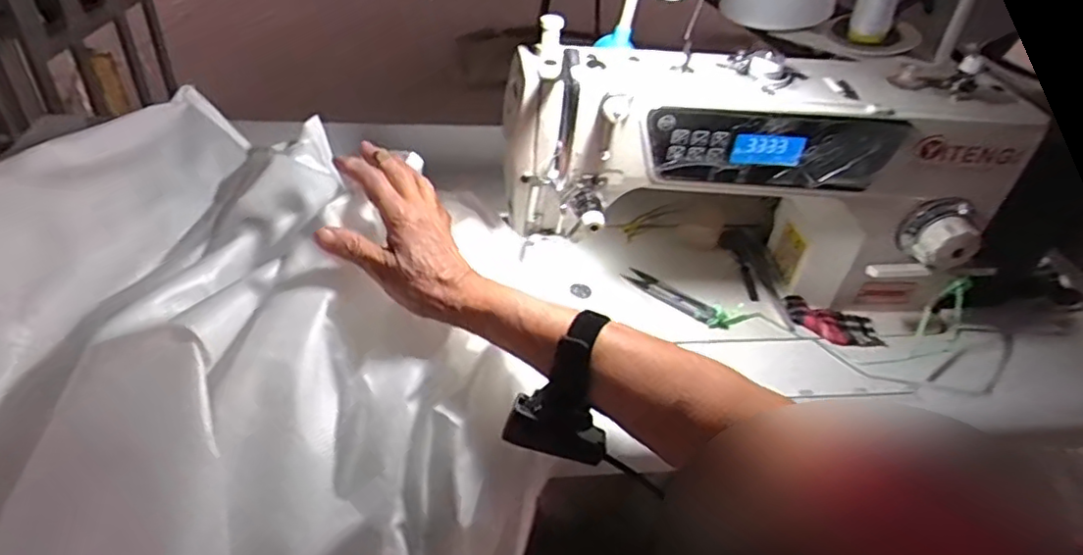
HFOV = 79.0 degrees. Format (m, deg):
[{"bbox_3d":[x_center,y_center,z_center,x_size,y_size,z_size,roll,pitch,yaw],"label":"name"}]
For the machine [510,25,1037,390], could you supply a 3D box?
[{"bbox_3d":[0.186,-0.066,0.567,0.407,0.225,0.171,9,40,3],"label":"machine"}]

